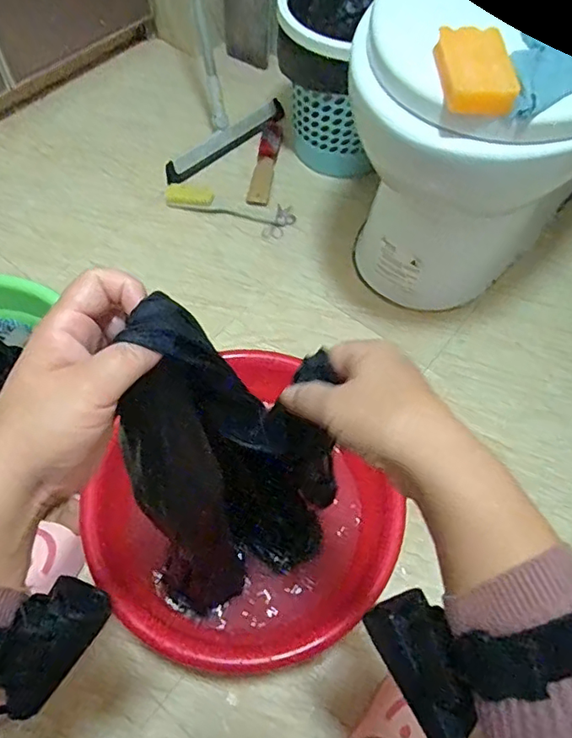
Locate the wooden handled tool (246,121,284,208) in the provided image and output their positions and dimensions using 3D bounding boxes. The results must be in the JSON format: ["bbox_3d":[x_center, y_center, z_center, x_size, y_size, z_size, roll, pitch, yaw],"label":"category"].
[{"bbox_3d":[-0.038,-0.412,1.082,0.042,0.019,0.214,10,63,3],"label":"wooden handled tool"}]

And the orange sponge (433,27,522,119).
[{"bbox_3d":[0.185,-0.297,0.540,0.064,0.027,0.104,0,60,-4],"label":"orange sponge"}]

